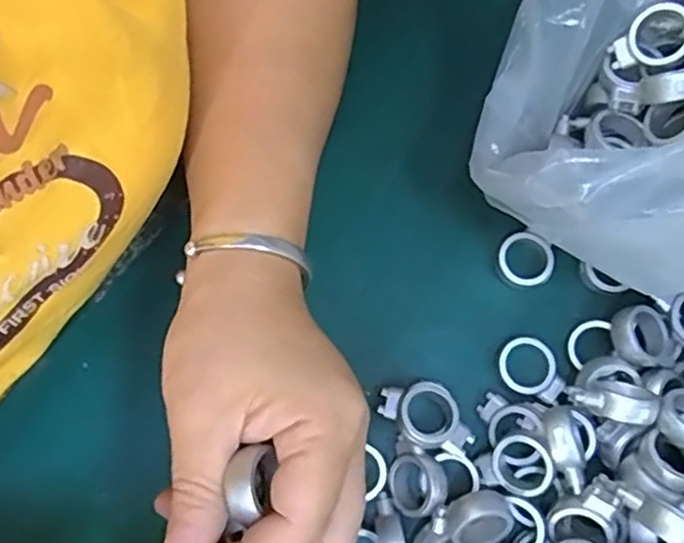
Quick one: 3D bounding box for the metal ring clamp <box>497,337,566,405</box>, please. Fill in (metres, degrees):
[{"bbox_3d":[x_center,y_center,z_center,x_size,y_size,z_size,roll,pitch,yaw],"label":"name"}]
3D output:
[{"bbox_3d":[0.086,0.044,0.308,0.032,0.010,0.025,28,78,7],"label":"metal ring clamp"}]

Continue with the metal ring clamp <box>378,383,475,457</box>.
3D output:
[{"bbox_3d":[0.037,0.063,0.297,0.042,0.020,0.027,32,79,8],"label":"metal ring clamp"}]

